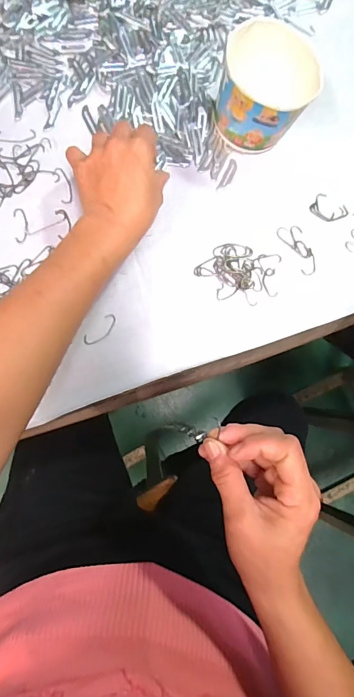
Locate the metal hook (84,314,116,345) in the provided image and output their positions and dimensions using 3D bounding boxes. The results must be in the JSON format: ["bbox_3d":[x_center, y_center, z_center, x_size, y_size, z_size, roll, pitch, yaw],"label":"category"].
[{"bbox_3d":[-0.073,-0.017,0.377,0.016,0.004,0.038,44,81,1],"label":"metal hook"}]

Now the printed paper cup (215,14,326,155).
[{"bbox_3d":[0.085,-0.255,0.387,0.087,0.080,0.084,1,83,-6],"label":"printed paper cup"}]

